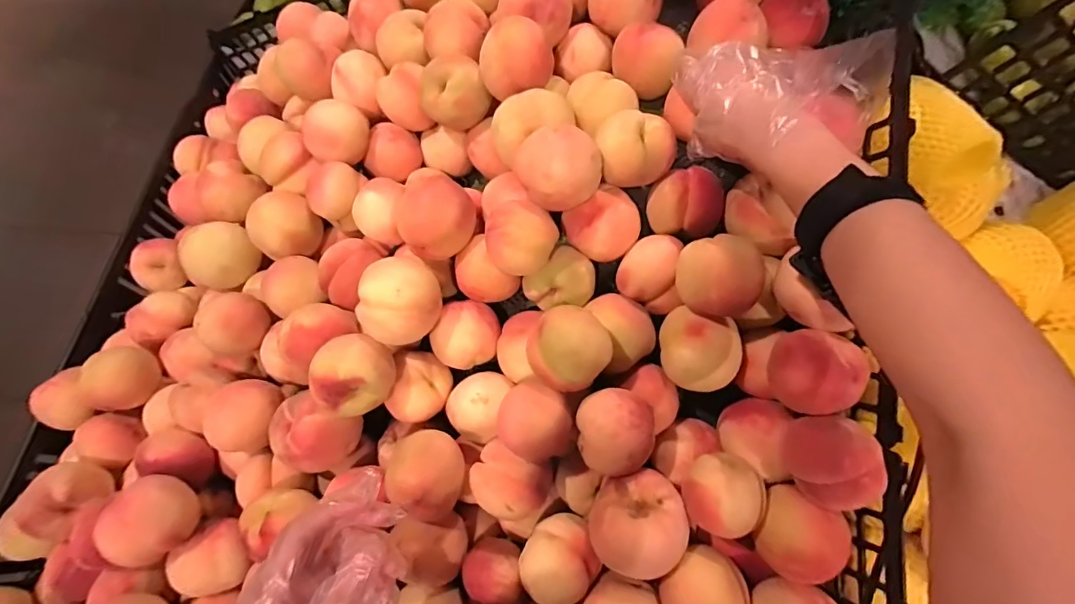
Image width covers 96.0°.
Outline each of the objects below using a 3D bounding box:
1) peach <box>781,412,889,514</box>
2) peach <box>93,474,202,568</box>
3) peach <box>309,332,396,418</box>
[{"bbox_3d":[0.220,0.119,0.367,0.055,0.067,0.066,16,66,8],"label":"peach"},{"bbox_3d":[-0.340,0.191,0.424,0.059,0.059,0.071,-1,64,0],"label":"peach"},{"bbox_3d":[-0.162,0.063,0.422,0.055,0.061,0.067,32,69,14],"label":"peach"}]

